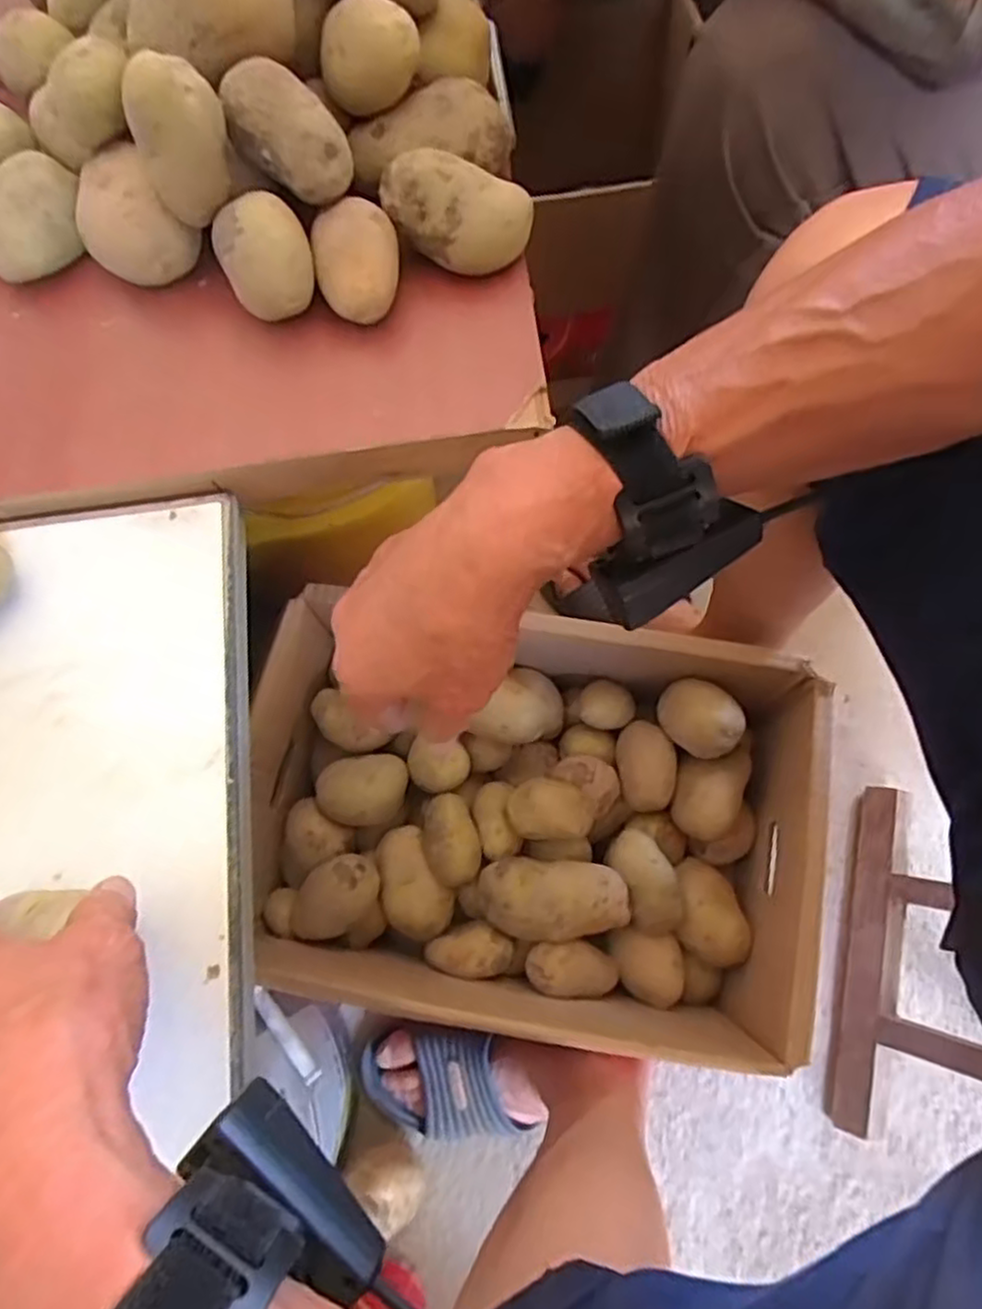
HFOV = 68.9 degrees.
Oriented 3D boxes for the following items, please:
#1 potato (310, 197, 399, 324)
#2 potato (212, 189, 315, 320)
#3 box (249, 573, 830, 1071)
[{"bbox_3d":[-0.073,-0.215,0.397,0.045,0.040,0.052,-13,74,-3],"label":"potato"},{"bbox_3d":[-0.122,-0.213,0.394,0.048,0.054,0.045,0,73,1],"label":"potato"},{"bbox_3d":[0.022,0.130,0.567,0.409,0.154,0.271,8,74,4],"label":"box"}]

